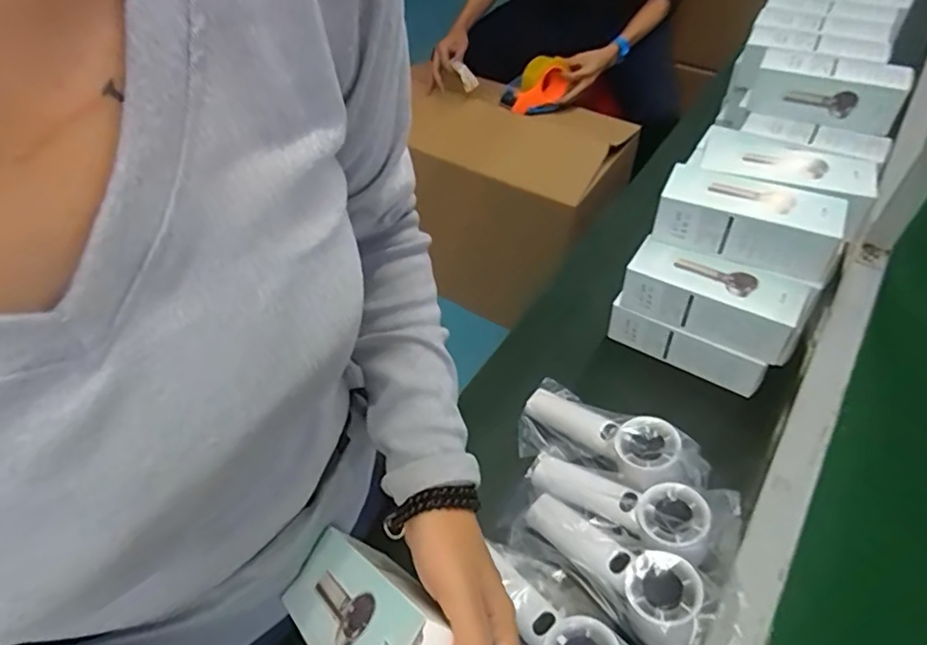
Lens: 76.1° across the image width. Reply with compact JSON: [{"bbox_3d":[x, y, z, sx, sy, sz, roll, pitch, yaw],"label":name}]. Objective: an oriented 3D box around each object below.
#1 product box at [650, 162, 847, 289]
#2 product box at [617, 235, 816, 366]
[{"bbox_3d":[0.283,-0.103,0.587,0.169,0.062,0.066,21,54,17],"label":"product box"},{"bbox_3d":[0.254,-0.025,0.602,0.171,0.062,0.059,27,56,21],"label":"product box"}]

